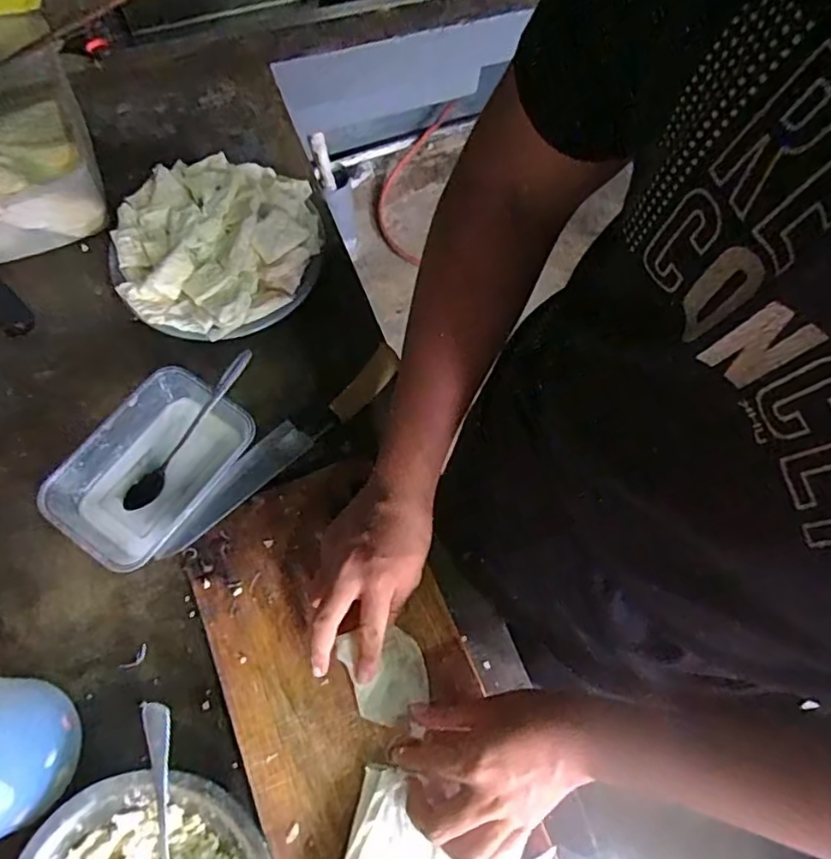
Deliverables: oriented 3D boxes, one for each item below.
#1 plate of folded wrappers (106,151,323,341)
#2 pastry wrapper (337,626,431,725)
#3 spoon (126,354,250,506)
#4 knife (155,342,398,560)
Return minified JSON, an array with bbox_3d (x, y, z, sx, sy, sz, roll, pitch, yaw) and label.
[{"bbox_3d":[-0.208,-0.189,0.623,0.205,0.061,0.204,0,68,-1],"label":"plate of folded wrappers"},{"bbox_3d":[-0.023,0.193,0.480,0.060,0.012,0.076,-21,79,-18],"label":"pastry wrapper"},{"bbox_3d":[-0.207,0.000,0.553,0.025,0.022,0.177,35,85,14],"label":"spoon"},{"bbox_3d":[-0.122,0.014,0.555,0.270,0.019,0.035,-41,74,-15],"label":"knife"}]

